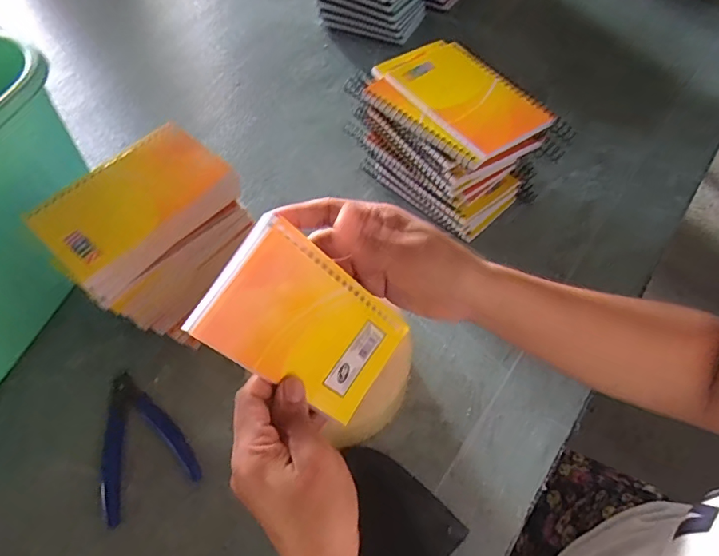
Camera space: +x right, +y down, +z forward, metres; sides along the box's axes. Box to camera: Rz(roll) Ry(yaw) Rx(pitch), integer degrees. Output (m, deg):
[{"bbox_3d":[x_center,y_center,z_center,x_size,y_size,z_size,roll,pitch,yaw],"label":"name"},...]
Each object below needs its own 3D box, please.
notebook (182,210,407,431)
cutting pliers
[{"bbox_3d":[-0.032,0.030,0.304,0.078,0.129,0.016,-55,34,-8],"label":"notebook"},{"bbox_3d":[-0.177,0.125,0.393,0.073,0.010,0.111,-21,60,-13],"label":"cutting pliers"}]

